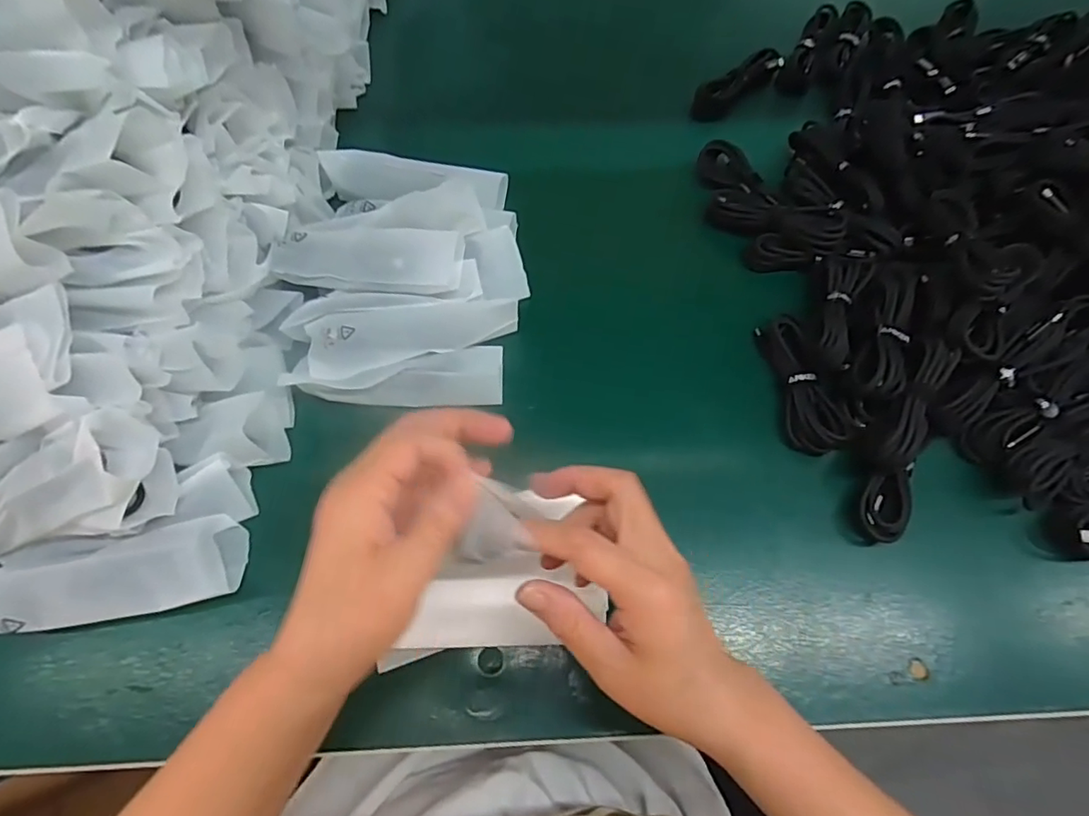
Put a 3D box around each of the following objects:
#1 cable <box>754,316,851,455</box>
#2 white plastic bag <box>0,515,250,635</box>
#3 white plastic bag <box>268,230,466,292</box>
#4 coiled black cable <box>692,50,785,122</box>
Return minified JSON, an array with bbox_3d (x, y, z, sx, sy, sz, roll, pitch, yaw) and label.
[{"bbox_3d":[0.194,-0.020,0.414,0.035,0.022,0.108,-8,67,-5],"label":"cable"},{"bbox_3d":[-0.276,0.110,0.343,0.158,0.034,0.054,-14,68,-7],"label":"white plastic bag"},{"bbox_3d":[-0.137,-0.118,0.420,0.144,0.010,0.050,4,67,0],"label":"white plastic bag"},{"bbox_3d":[0.196,-0.327,0.552,0.103,0.031,0.026,-35,72,-15],"label":"coiled black cable"}]

